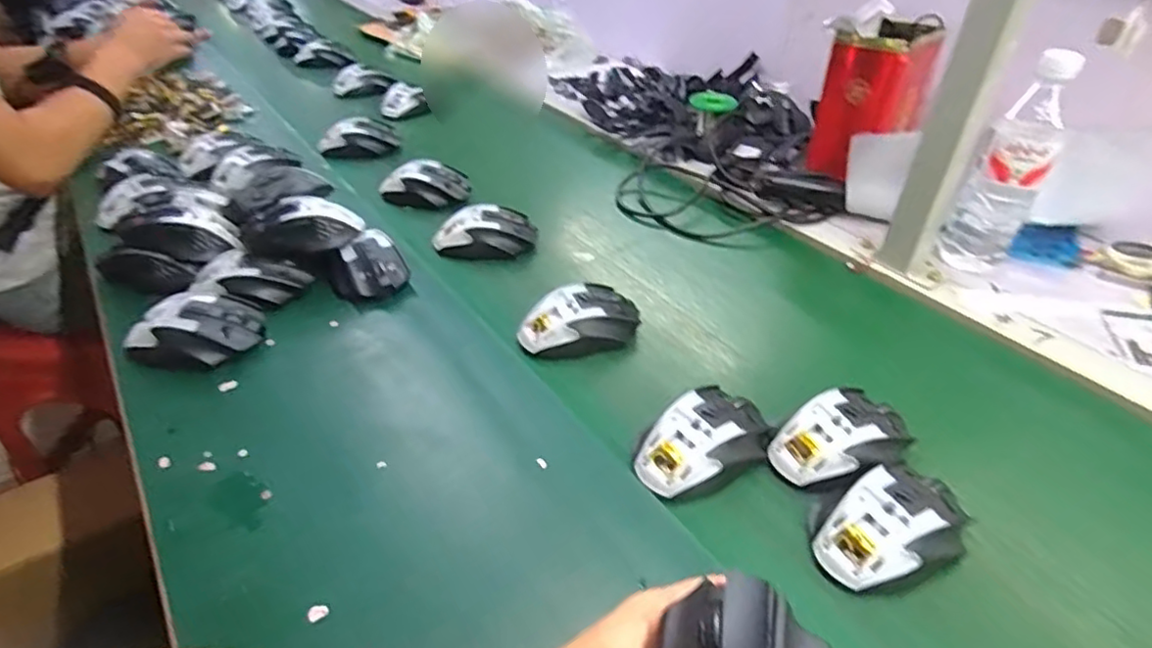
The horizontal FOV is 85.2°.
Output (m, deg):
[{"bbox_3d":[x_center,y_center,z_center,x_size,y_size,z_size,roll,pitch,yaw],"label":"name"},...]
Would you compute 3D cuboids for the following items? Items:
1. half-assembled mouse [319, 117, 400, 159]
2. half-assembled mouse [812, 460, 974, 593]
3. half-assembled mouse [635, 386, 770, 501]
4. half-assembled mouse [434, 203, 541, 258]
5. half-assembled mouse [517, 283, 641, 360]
[{"bbox_3d":[-0.335,-0.282,0.966,0.118,0.056,0.060,-9,41,-15],"label":"half-assembled mouse"},{"bbox_3d":[0.212,0.136,0.421,0.104,0.035,0.069,-13,42,-19],"label":"half-assembled mouse"},{"bbox_3d":[0.099,0.087,0.478,0.111,0.034,0.065,-23,46,-28],"label":"half-assembled mouse"},{"bbox_3d":[-0.106,-0.107,0.732,0.119,0.041,0.063,-3,39,-8],"label":"half-assembled mouse"},{"bbox_3d":[0.006,-0.002,0.594,0.114,0.039,0.068,-16,43,-22],"label":"half-assembled mouse"}]

